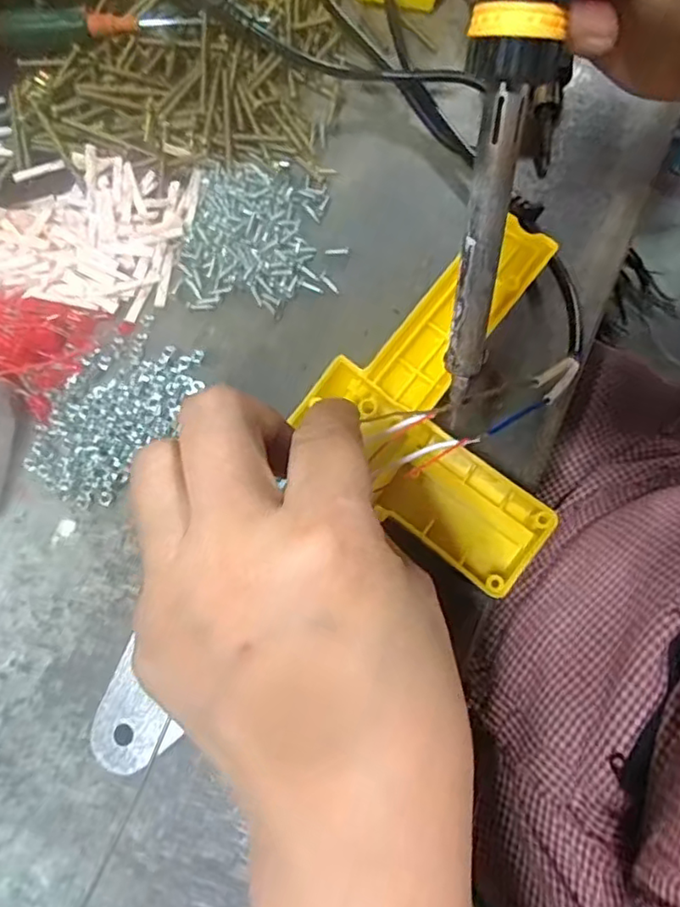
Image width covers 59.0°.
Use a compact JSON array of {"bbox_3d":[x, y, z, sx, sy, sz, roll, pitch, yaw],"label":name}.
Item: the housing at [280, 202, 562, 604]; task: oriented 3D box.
[{"bbox_3d":[0.066,-0.025,0.258,0.112,0.032,0.131,44,90,0],"label":"housing"}]

